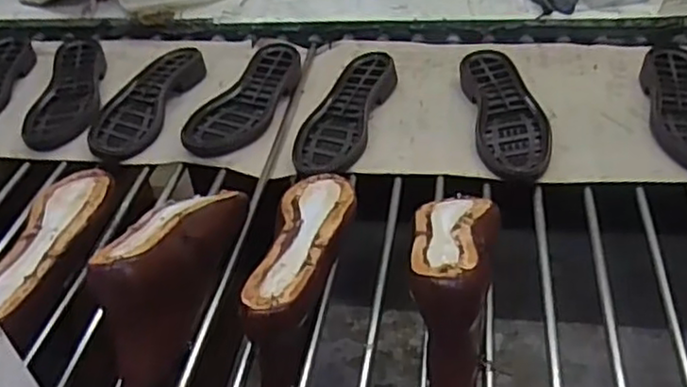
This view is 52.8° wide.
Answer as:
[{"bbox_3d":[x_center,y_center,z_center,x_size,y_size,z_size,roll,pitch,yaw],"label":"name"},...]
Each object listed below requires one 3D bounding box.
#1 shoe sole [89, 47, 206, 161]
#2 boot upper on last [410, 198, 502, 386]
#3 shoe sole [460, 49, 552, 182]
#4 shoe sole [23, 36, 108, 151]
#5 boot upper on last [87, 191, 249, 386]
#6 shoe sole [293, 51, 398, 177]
[{"bbox_3d":[-0.300,-0.138,1.033,0.103,0.027,0.262,7,44,14],"label":"shoe sole"},{"bbox_3d":[0.108,0.082,0.661,0.081,0.131,0.255,3,43,10],"label":"boot upper on last"},{"bbox_3d":[0.220,-0.112,0.940,0.092,0.031,0.259,-4,42,3],"label":"shoe sole"},{"bbox_3d":[-0.431,-0.163,1.077,0.105,0.026,0.275,-10,42,-4],"label":"shoe sole"},{"bbox_3d":[-0.183,0.074,0.714,0.080,0.127,0.275,5,44,12],"label":"boot upper on last"},{"bbox_3d":[-0.001,-0.112,0.965,0.098,0.034,0.270,10,45,17],"label":"shoe sole"}]

